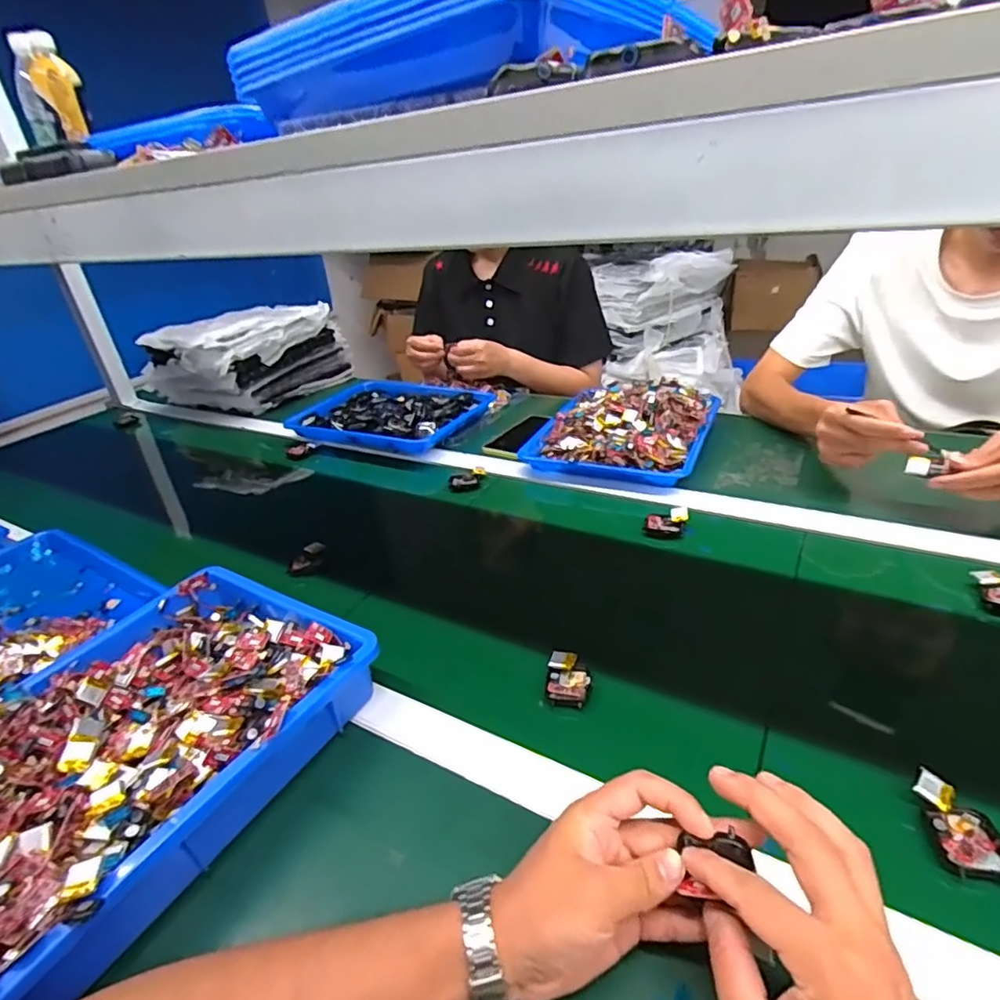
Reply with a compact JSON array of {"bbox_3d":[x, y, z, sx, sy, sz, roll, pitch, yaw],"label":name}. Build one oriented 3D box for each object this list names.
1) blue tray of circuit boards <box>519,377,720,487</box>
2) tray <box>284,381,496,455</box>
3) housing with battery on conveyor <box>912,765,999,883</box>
[{"bbox_3d":[0.193,-0.116,0.905,0.250,0.064,0.272,9,34,26],"label":"blue tray of circuit boards"},{"bbox_3d":[-0.195,-0.162,1.081,0.316,0.051,0.256,13,36,31],"label":"tray"},{"bbox_3d":[0.292,0.205,0.365,0.038,0.019,0.061,-5,30,4],"label":"housing with battery on conveyor"}]

